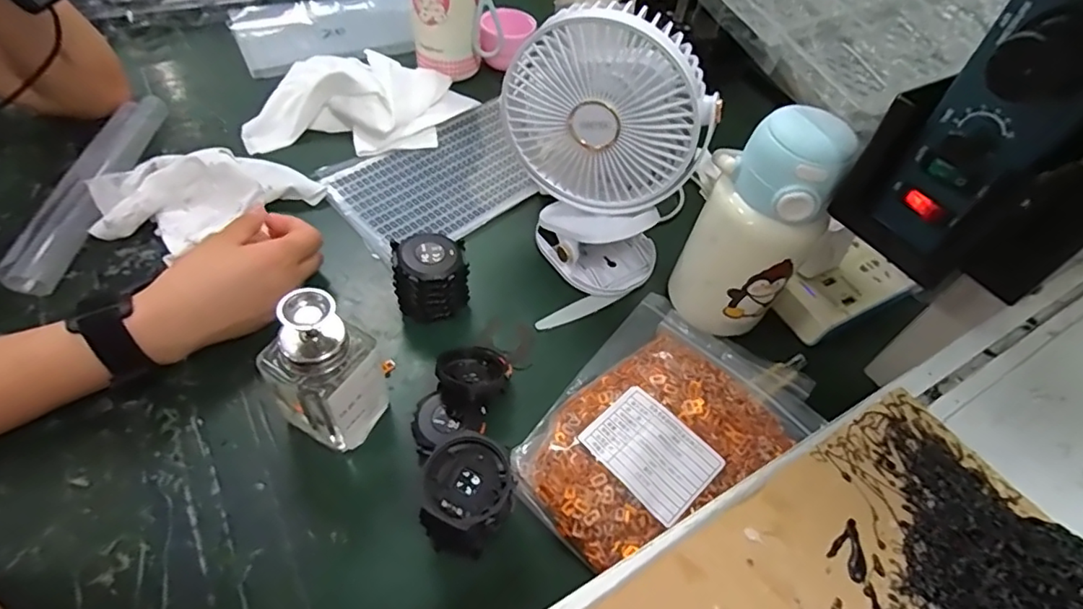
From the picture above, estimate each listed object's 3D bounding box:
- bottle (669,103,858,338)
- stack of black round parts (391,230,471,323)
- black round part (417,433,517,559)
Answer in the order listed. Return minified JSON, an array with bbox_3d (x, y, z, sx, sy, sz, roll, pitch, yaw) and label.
[{"bbox_3d":[0.153,-0.050,0.410,0.080,0.173,0.065,34,57,18],"label":"bottle"},{"bbox_3d":[-0.085,-0.020,0.435,0.056,0.057,0.044,-4,54,-11],"label":"stack of black round parts"},{"bbox_3d":[-0.041,0.112,0.328,0.050,0.064,0.051,3,53,-4],"label":"black round part"}]

